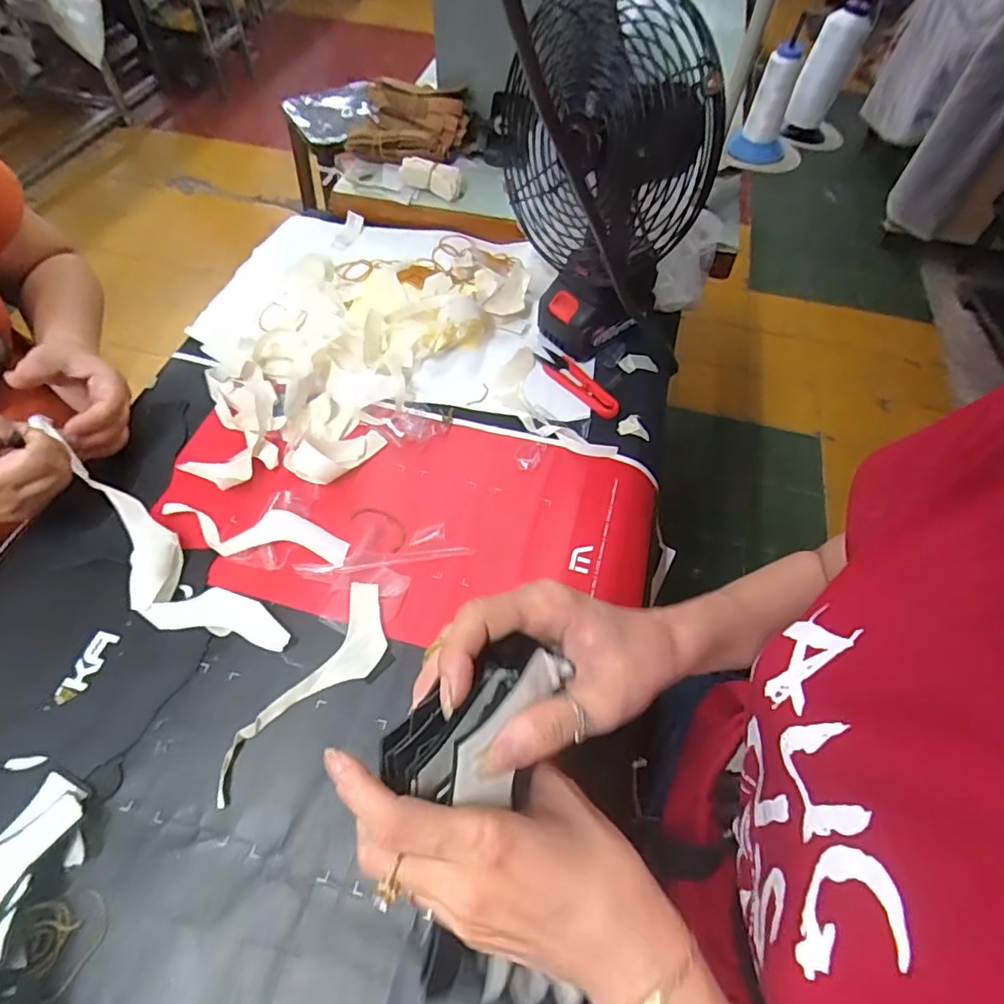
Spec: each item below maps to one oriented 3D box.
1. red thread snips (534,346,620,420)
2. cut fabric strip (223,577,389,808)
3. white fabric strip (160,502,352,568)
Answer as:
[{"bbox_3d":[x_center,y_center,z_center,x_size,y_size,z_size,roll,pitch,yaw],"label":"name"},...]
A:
[{"bbox_3d":[0.082,-0.130,0.599,0.031,0.012,0.118,-33,64,-22],"label":"red thread snips"},{"bbox_3d":[-0.136,0.138,0.418,0.051,0.004,0.171,29,62,7],"label":"cut fabric strip"},{"bbox_3d":[-0.211,0.026,0.485,0.163,0.010,0.043,7,56,2],"label":"white fabric strip"}]

